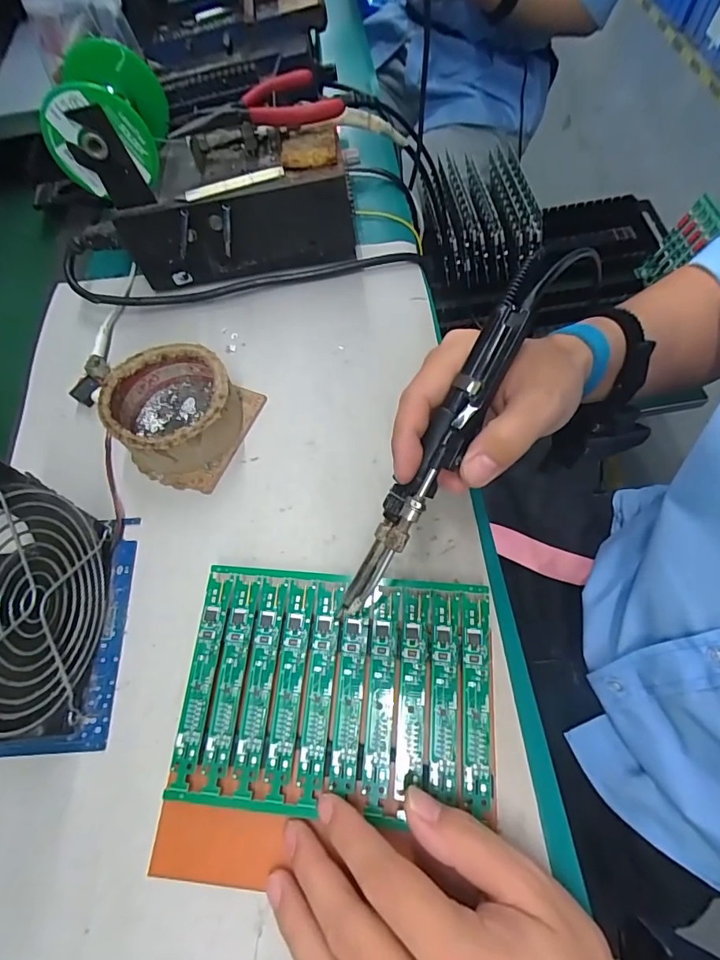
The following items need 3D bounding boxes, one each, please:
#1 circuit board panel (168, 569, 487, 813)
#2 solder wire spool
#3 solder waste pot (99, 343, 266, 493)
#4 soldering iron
[{"bbox_3d":[-0.013,0.112,0.252,0.163,0.010,0.118,4,66,3],"label":"circuit board panel"},{"bbox_3d":[-0.177,-0.258,0.323,0.070,0.055,0.084,-6,66,1],"label":"solder wire spool"},{"bbox_3d":[-0.128,-0.049,0.322,0.086,0.042,0.087,20,69,12],"label":"solder waste pot"},{"bbox_3d":[0.045,-0.020,0.237,0.026,0.020,0.213,31,97,14],"label":"soldering iron"}]

